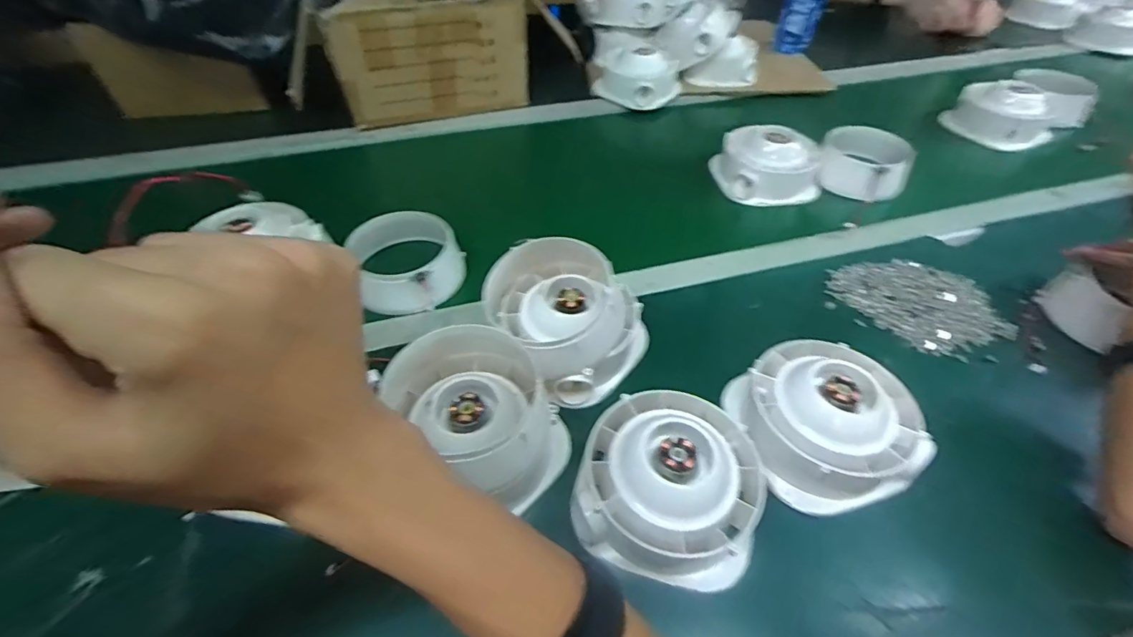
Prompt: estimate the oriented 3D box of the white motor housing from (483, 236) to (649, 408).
[{"bbox_3d":[-0.001,-0.007,0.460,0.128,0.098,0.145,-30,56,-24],"label":"white motor housing"}]

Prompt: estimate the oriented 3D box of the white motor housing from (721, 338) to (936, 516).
[{"bbox_3d":[0.213,0.083,0.406,0.137,0.064,0.134,-13,51,-13],"label":"white motor housing"}]

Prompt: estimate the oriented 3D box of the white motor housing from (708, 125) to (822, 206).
[{"bbox_3d":[0.294,-0.226,0.702,0.132,0.082,0.117,-2,49,-3],"label":"white motor housing"}]

